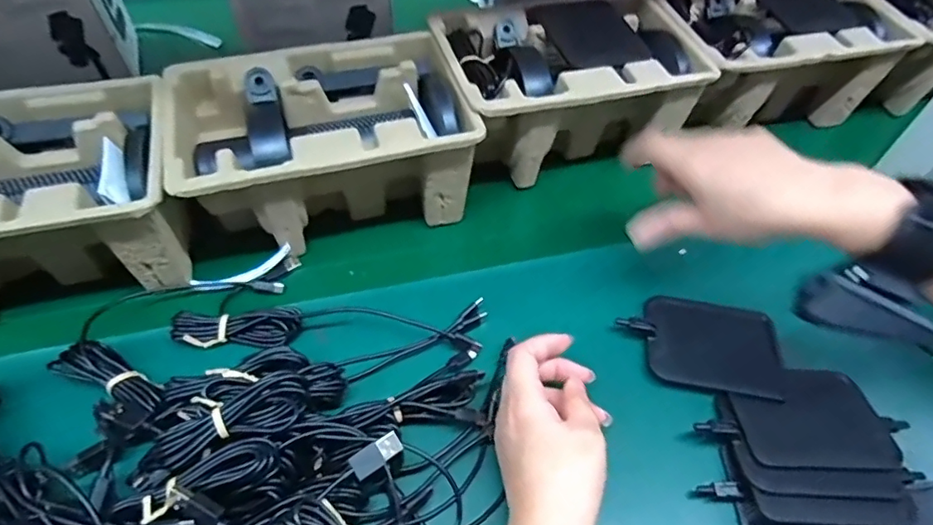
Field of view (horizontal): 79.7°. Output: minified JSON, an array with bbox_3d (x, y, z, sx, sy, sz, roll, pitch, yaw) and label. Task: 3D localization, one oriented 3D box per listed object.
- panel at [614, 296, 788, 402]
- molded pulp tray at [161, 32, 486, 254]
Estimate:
[{"bbox_3d":[0.178,0.060,0.425,0.118,0.013,0.080,12,54,3],"label":"panel"},{"bbox_3d":[-0.111,-0.093,0.464,0.219,0.110,0.142,-17,52,-10],"label":"molded pulp tray"}]

